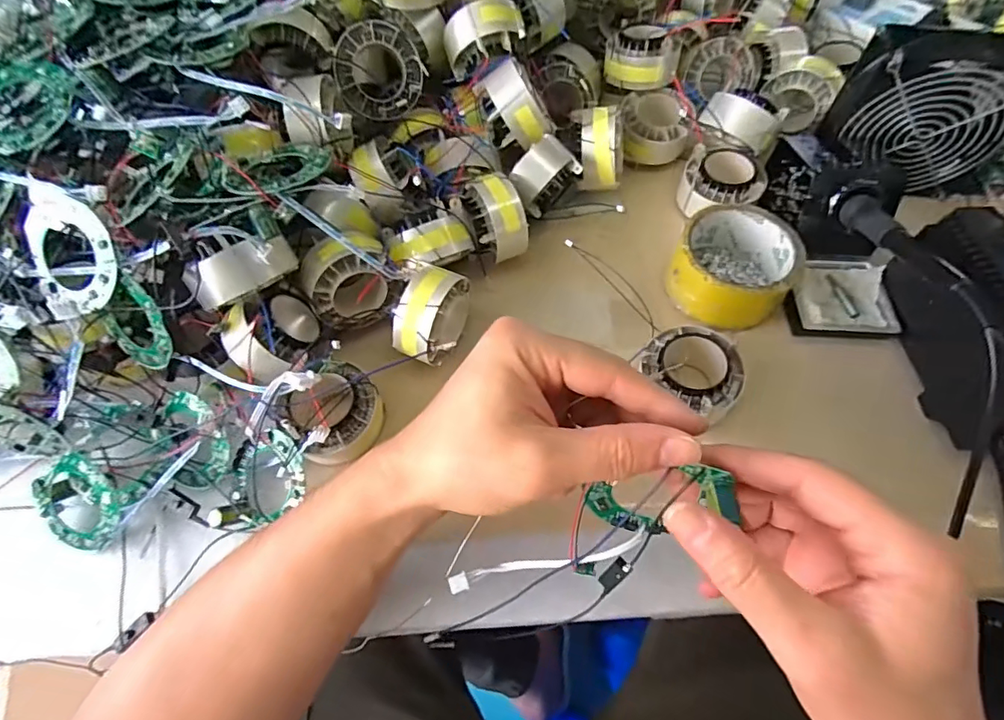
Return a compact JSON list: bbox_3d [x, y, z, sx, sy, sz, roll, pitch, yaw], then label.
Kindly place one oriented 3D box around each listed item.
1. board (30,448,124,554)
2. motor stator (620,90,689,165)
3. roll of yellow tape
[{"bbox_3d":[-0.265,0.091,0.317,0.057,0.015,0.058,-40,87,16],"label":"board"},{"bbox_3d":[0.139,-0.212,0.458,0.062,0.038,0.058,1,61,4],"label":"motor stator"},{"bbox_3d":[0.176,-0.072,0.380,0.083,0.046,0.085,-1,60,2],"label":"roll of yellow tape"}]

